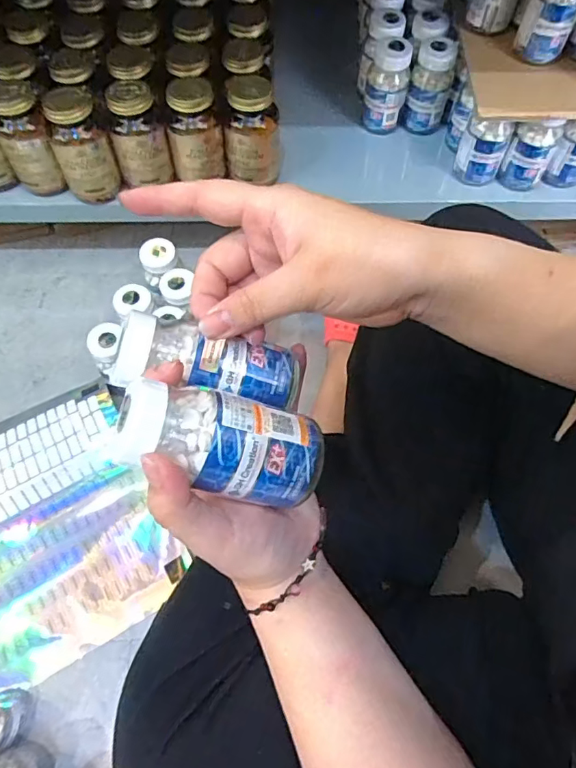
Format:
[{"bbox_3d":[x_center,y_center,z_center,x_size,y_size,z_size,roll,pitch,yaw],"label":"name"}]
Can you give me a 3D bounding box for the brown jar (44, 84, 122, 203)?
[{"bbox_3d":[-0.221,-0.252,0.553,0.055,0.109,0.053,0,64,-1],"label":"brown jar"}]

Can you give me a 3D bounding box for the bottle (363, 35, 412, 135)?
[{"bbox_3d":[0.118,-0.354,0.623,0.056,0.099,0.052,10,64,4],"label":"bottle"}]

